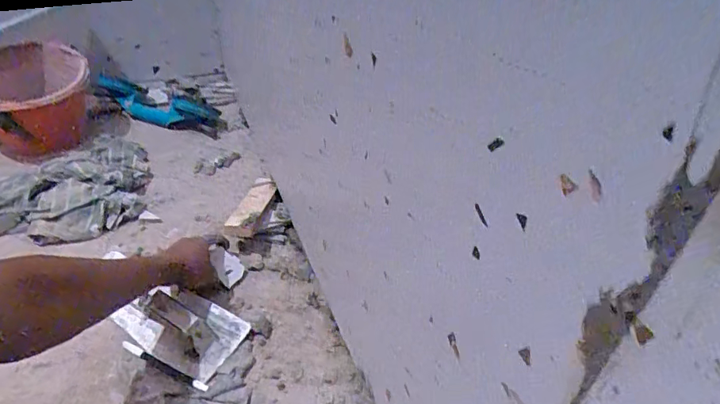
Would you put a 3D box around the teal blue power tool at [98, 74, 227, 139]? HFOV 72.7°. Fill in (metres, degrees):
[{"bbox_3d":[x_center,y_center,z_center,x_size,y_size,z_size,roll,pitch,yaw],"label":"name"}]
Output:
[{"bbox_3d":[-0.452,-0.220,1.137,0.308,0.059,0.074,15,40,12],"label":"teal blue power tool"}]

